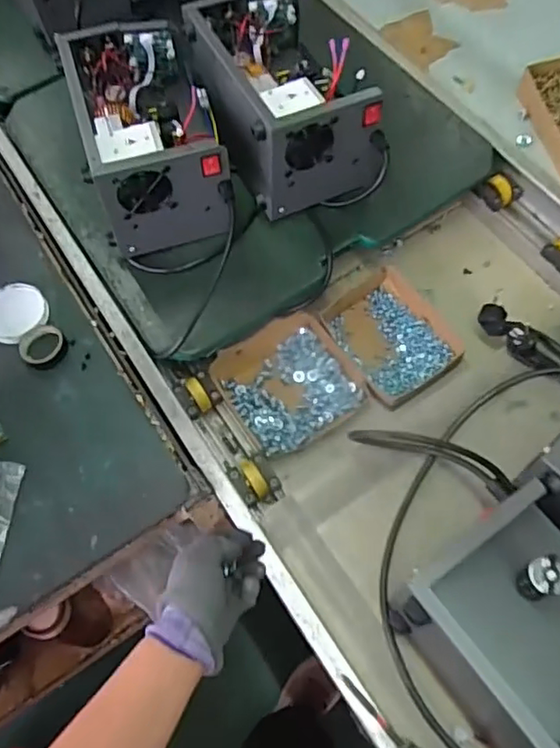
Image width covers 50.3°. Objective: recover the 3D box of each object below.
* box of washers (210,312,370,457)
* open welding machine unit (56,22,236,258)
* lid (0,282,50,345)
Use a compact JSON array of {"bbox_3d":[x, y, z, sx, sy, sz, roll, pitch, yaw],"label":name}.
[{"bbox_3d":[0.013,0.014,0.832,0.167,0.034,0.169,-30,67,-11],"label":"box of washers"},{"bbox_3d":[-0.183,-0.331,0.848,0.177,0.164,0.304,-14,65,-3],"label":"open welding machine unit"},{"bbox_3d":[-0.368,-0.083,0.822,0.088,0.014,0.087,1,73,-2],"label":"lid"}]

